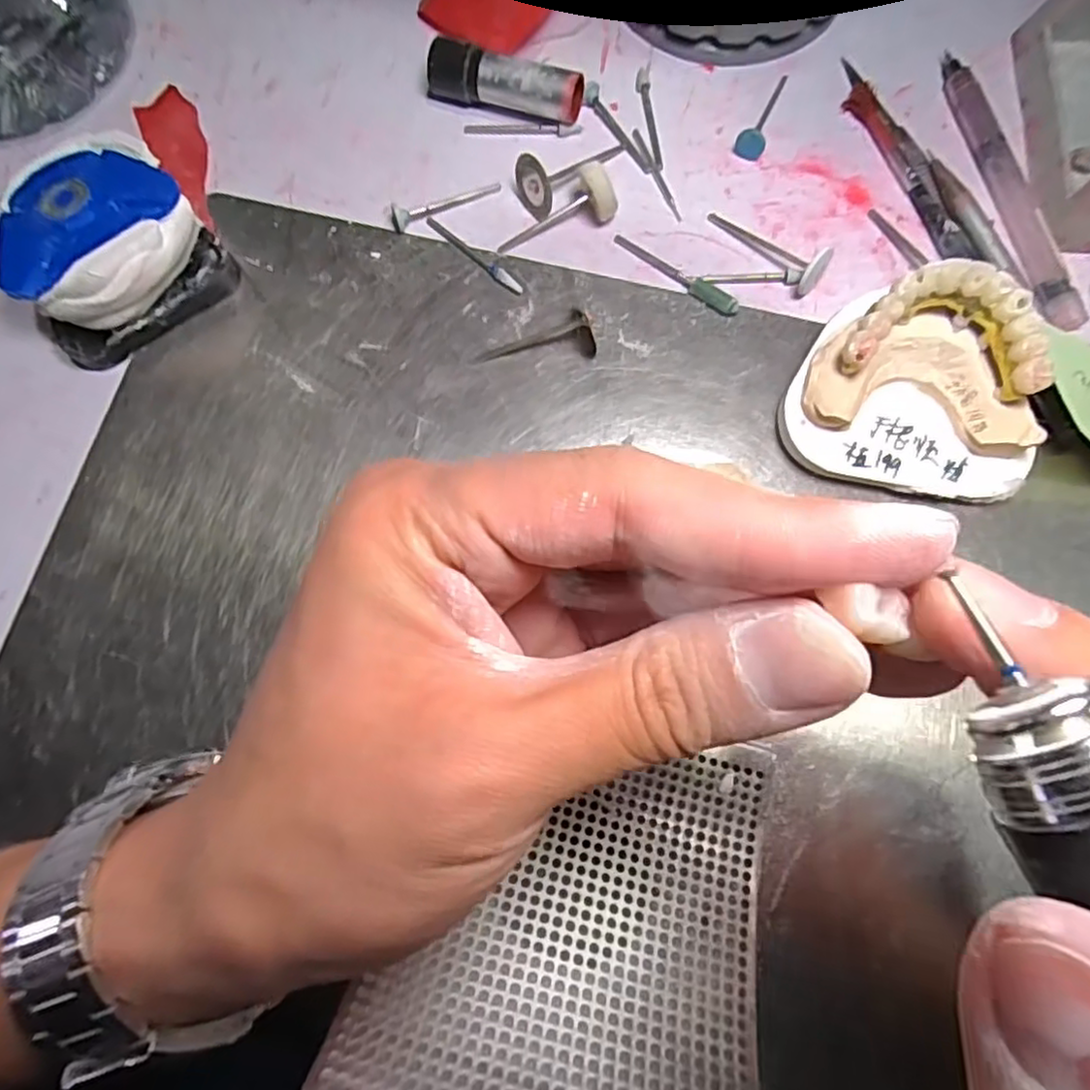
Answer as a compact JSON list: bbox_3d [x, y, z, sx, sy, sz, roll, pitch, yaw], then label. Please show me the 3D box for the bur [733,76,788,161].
[{"bbox_3d":[0.085,-0.168,0.252,0.011,0.008,0.040,22,78,6],"label":"bur"}]

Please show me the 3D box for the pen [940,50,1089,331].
[{"bbox_3d":[0.171,-0.132,0.239,0.010,0.007,0.116,-13,77,-2],"label":"pen"}]

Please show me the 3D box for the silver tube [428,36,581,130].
[{"bbox_3d":[-0.016,-0.176,0.250,0.059,0.019,0.017,15,78,5],"label":"silver tube"}]

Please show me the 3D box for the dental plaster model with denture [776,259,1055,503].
[{"bbox_3d":[0.119,-0.051,0.208,0.075,0.037,0.060,8,77,3],"label":"dental plaster model with denture"}]

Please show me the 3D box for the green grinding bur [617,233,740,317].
[{"bbox_3d":[0.048,-0.101,0.238,0.053,0.006,0.006,40,81,10],"label":"green grinding bur"}]

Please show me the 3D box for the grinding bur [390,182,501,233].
[{"bbox_3d":[-0.038,-0.132,0.247,0.043,0.006,0.007,-25,78,-4],"label":"grinding bur"}]

